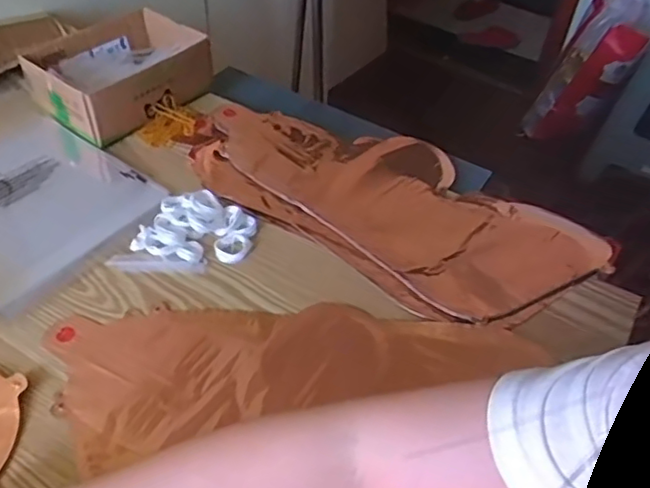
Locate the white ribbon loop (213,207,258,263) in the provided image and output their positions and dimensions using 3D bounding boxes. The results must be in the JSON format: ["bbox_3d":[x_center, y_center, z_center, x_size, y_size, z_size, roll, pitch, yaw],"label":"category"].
[{"bbox_3d":[-0.089,-0.010,0.612,0.036,0.014,0.061,10,46,5],"label":"white ribbon loop"}]

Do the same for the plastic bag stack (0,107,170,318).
[{"bbox_3d":[-0.310,-0.051,0.633,0.227,0.016,0.206,30,51,23],"label":"plastic bag stack"}]

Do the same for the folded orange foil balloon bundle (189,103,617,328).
[{"bbox_3d":[0.065,-0.050,0.674,0.441,0.035,0.225,29,50,22],"label":"folded orange foil balloon bundle"}]

